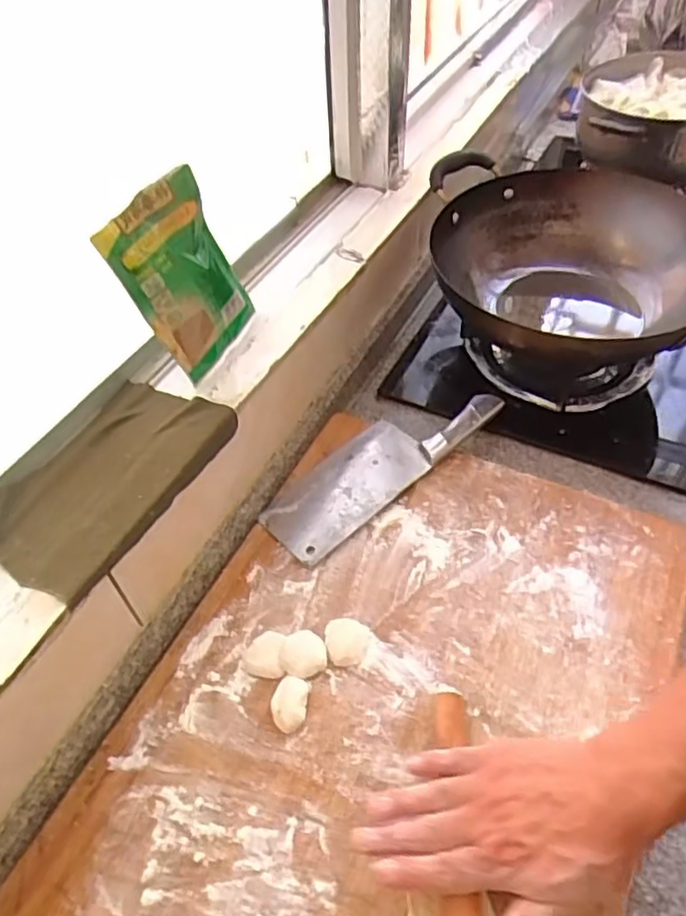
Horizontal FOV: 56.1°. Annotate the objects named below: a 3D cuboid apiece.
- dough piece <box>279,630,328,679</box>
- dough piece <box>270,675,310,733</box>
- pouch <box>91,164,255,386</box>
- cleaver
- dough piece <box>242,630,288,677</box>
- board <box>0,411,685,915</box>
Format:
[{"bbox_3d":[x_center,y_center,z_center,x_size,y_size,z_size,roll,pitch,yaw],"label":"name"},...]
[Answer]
[{"bbox_3d":[-0.034,0.167,0.549,0.039,0.011,0.040,-5,50,2],"label":"dough piece"},{"bbox_3d":[-0.044,0.200,0.525,0.029,0.010,0.043,0,51,6],"label":"dough piece"},{"bbox_3d":[-0.143,-0.164,0.588,0.018,0.155,0.114,4,48,37],"label":"pouch"},{"bbox_3d":[0.041,-0.001,0.676,0.272,0.018,0.090,-37,56,-22],"label":"cleaver"},{"bbox_3d":[-0.068,0.168,0.552,0.036,0.014,0.039,-3,50,4],"label":"dough piece"},{"bbox_3d":[0.031,0.219,0.514,0.378,0.025,0.573,21,55,18],"label":"board"}]

